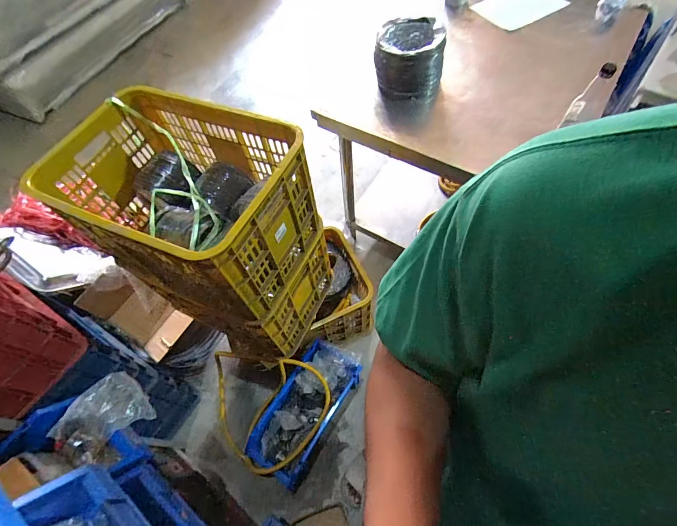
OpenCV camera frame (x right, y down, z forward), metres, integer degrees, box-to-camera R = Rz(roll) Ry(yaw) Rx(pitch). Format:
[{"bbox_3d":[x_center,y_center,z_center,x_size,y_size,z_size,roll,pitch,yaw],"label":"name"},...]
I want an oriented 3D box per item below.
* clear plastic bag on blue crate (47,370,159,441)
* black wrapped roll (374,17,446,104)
[{"bbox_3d":[-0.493,0.325,0.749,0.127,0.070,0.157,31,66,19],"label":"clear plastic bag on blue crate"},{"bbox_3d":[0.208,-0.599,1.055,0.194,0.141,0.202,6,61,7],"label":"black wrapped roll"}]

